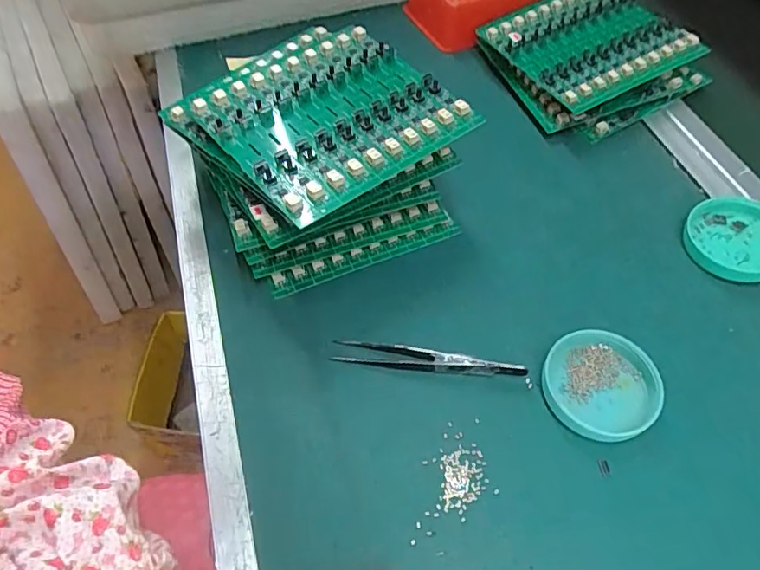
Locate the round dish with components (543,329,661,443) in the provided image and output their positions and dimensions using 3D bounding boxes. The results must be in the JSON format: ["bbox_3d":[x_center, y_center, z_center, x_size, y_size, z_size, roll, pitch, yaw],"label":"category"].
[{"bbox_3d":[0.129,0.057,0.312,0.062,0.018,0.061,-1,55,1],"label":"round dish with components"}]

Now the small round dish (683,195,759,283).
[{"bbox_3d":[0.251,-0.035,0.376,0.064,0.018,0.063,-1,55,1],"label":"small round dish"}]

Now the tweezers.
[{"bbox_3d":[0.028,0.046,0.324,0.114,0.013,0.014,7,56,7],"label":"tweezers"}]

